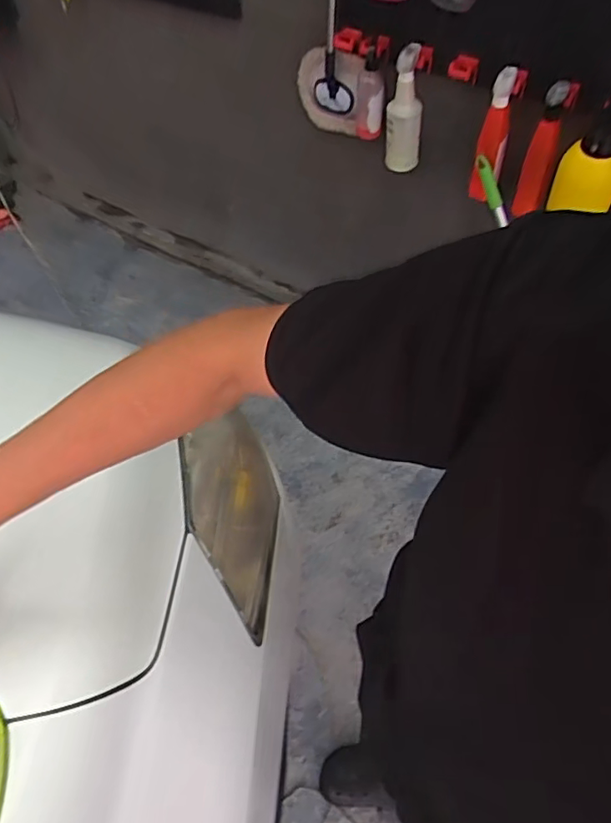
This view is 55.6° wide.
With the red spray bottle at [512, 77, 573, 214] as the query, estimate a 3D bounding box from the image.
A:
[{"bbox_3d":[0.528,-0.567,1.295,0.062,0.283,0.067,23,55,17],"label":"red spray bottle"}]

